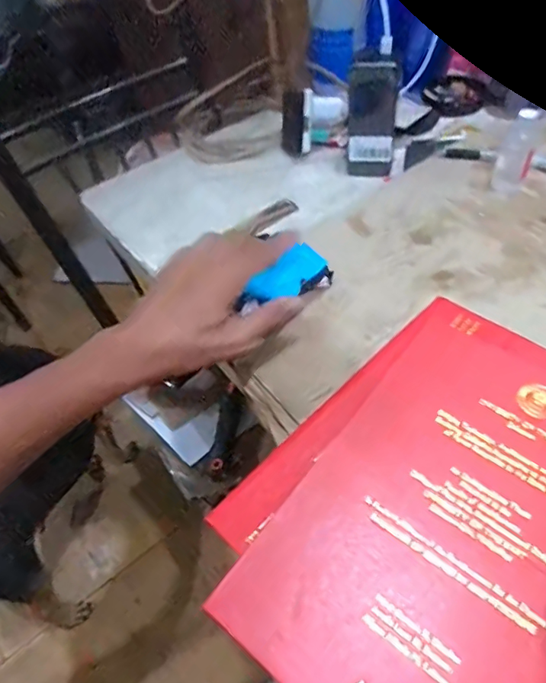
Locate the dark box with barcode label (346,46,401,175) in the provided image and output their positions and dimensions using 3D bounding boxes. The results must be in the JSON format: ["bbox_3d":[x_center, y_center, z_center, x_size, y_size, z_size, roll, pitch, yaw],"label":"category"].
[{"bbox_3d":[0.118,-0.267,0.585,0.056,0.144,0.044,5,52,10],"label":"dark box with barcode label"}]

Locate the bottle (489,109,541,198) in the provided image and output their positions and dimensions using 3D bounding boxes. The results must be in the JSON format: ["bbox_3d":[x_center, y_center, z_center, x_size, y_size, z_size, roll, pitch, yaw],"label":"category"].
[{"bbox_3d":[0.268,-0.206,0.539,0.035,0.083,0.031,15,54,17],"label":"bottle"}]

